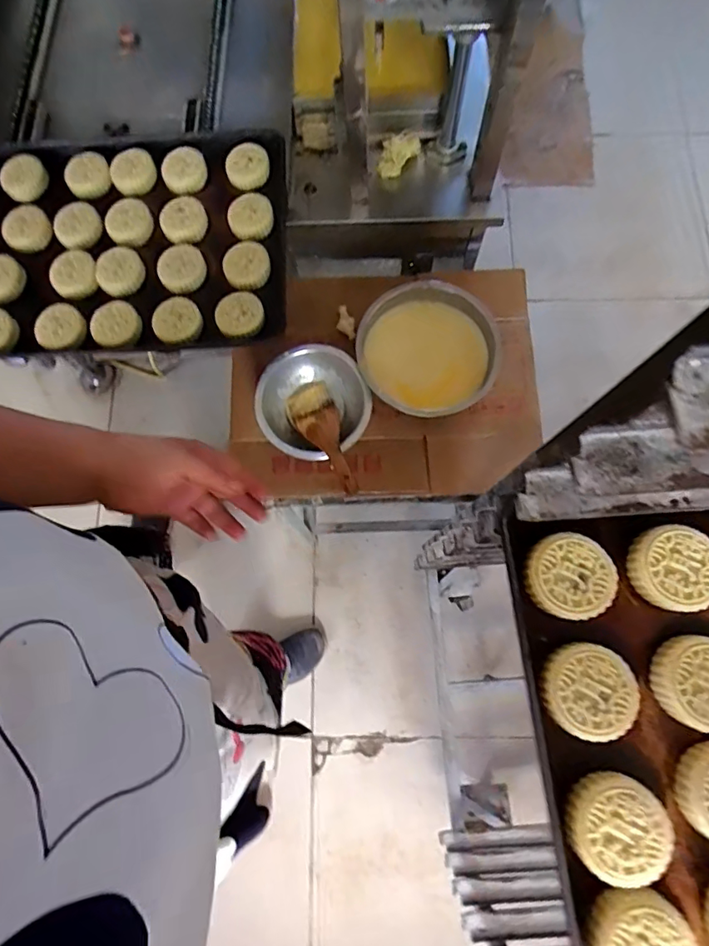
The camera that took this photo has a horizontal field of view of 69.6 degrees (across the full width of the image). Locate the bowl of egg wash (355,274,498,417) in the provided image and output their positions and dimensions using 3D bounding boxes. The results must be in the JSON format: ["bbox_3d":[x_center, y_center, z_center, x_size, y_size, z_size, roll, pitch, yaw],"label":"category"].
[{"bbox_3d":[0.124,-0.200,0.837,0.217,0.079,0.231,0,77,0],"label":"bowl of egg wash"}]

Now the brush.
[{"bbox_3d":[-0.047,-0.057,0.829,0.076,0.017,0.221,-23,63,-5],"label":"brush"}]

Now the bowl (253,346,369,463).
[{"bbox_3d":[-0.069,-0.110,0.842,0.178,0.075,0.180,0,77,0],"label":"bowl"}]

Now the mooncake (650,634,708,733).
[{"bbox_3d":[0.282,0.169,0.410,0.070,0.023,0.070,37,80,8],"label":"mooncake"}]

